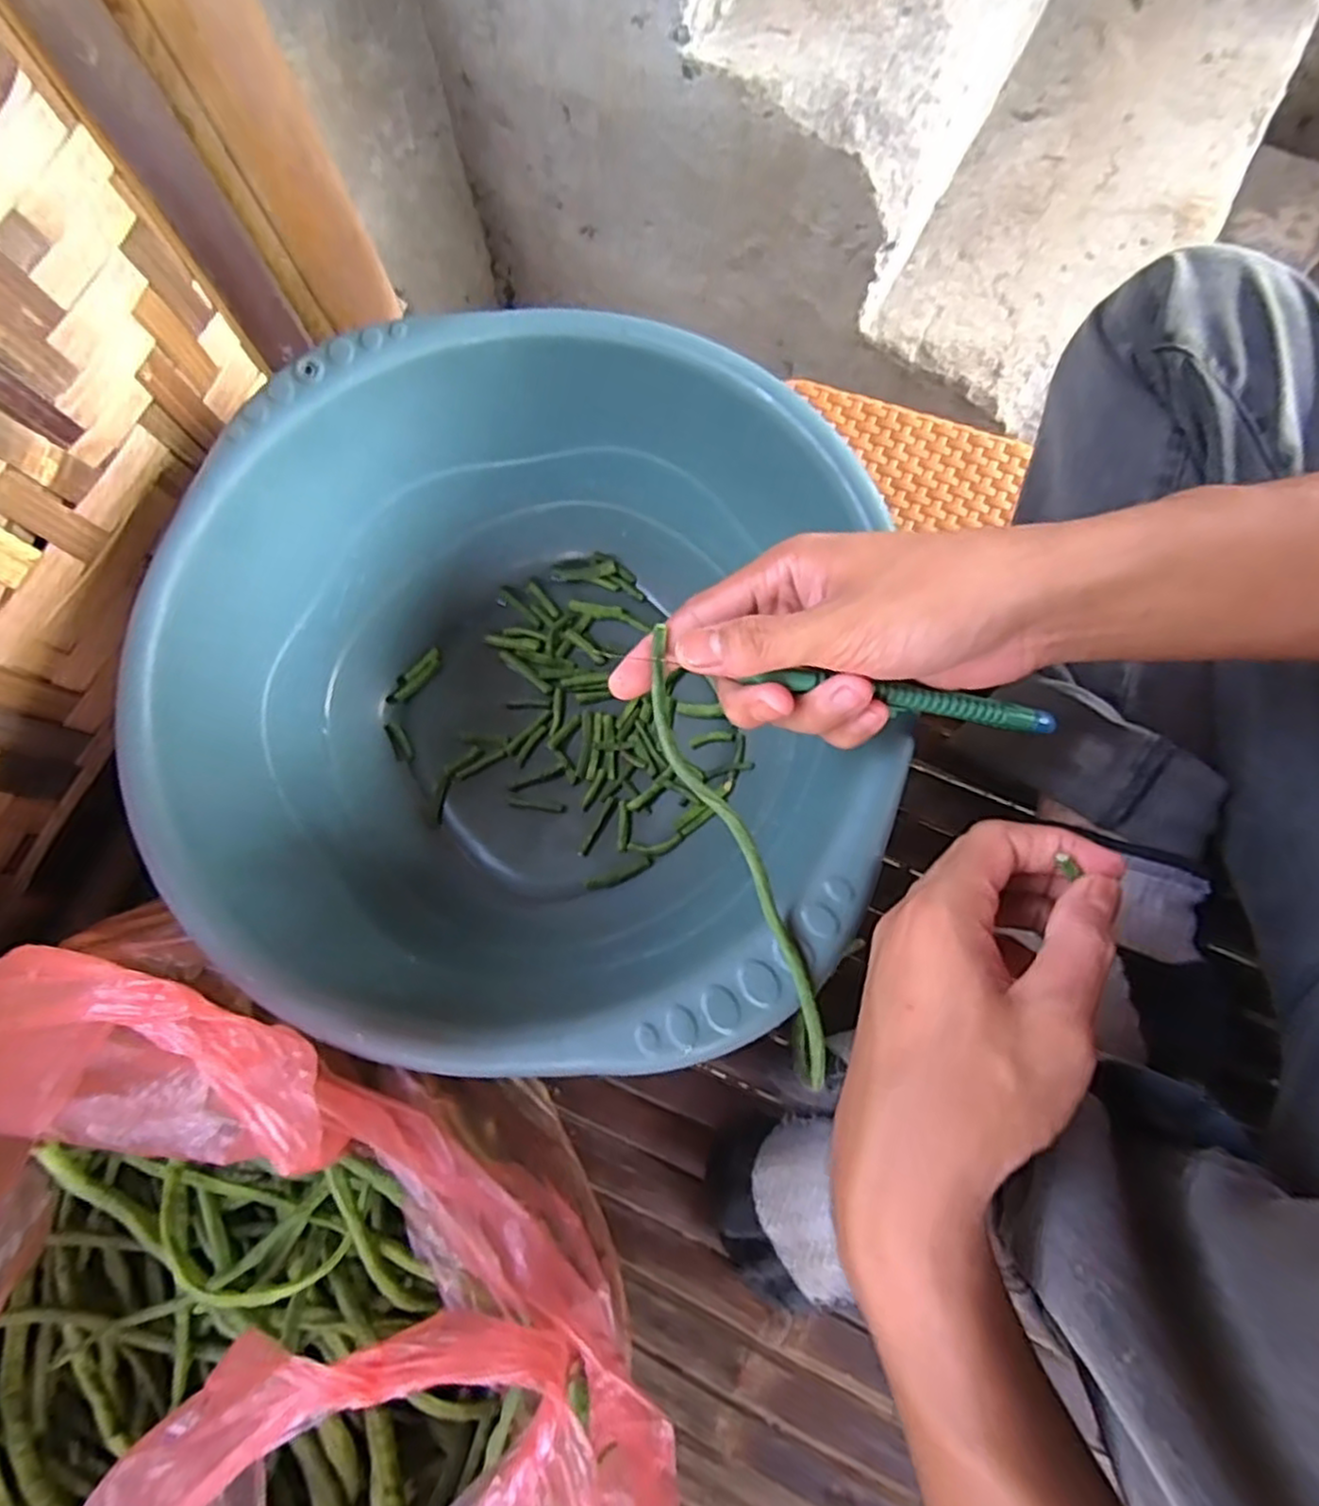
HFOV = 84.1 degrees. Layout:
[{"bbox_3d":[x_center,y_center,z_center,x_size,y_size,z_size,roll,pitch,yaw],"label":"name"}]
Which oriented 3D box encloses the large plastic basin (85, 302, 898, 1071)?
[{"bbox_3d":[-0.070,-0.030,0.392,0.324,0.159,0.339,0,77,1],"label":"large plastic basin"}]

